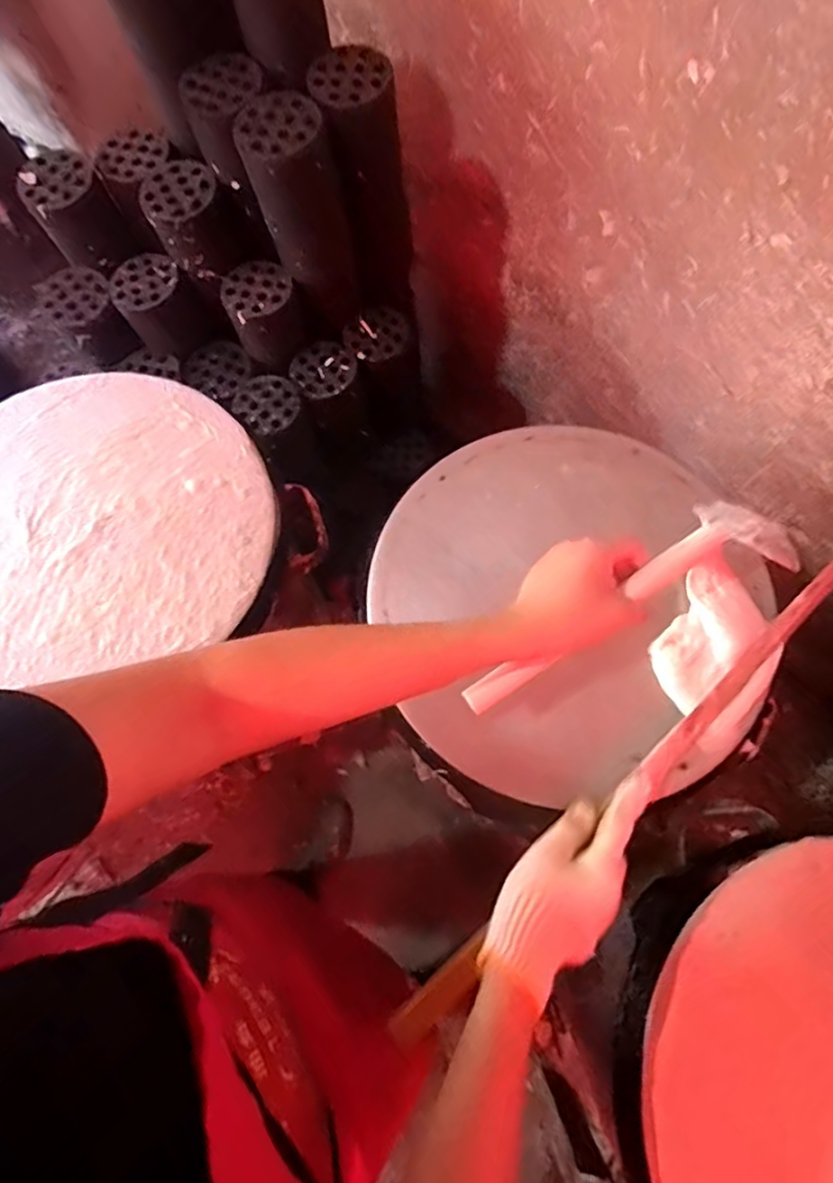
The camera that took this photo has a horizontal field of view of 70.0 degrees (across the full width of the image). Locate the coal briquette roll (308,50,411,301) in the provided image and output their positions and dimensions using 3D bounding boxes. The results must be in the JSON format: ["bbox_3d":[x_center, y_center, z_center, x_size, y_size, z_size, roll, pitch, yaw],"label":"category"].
[{"bbox_3d":[-0.065,-0.546,0.795,0.106,0.239,0.116,-9,70,-3],"label":"coal briquette roll"}]

